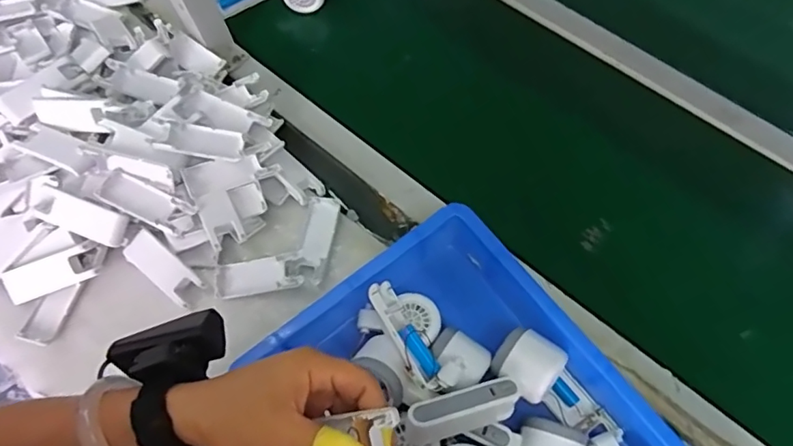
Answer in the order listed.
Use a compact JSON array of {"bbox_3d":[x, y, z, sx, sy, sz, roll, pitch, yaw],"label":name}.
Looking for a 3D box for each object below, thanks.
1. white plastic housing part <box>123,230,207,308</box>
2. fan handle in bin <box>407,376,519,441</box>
[{"bbox_3d":[-0.261,0.051,0.604,0.091,0.016,0.037,43,75,-1],"label":"white plastic housing part"},{"bbox_3d":[0.058,0.164,0.471,0.101,0.029,0.034,-9,66,-21],"label":"fan handle in bin"}]

